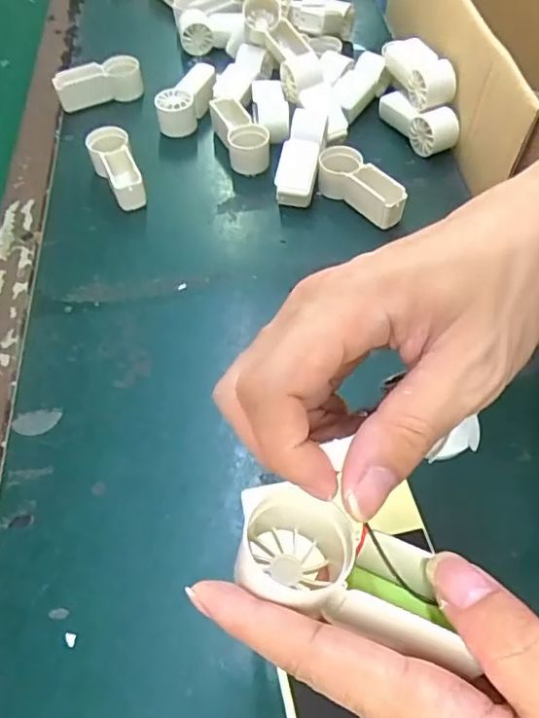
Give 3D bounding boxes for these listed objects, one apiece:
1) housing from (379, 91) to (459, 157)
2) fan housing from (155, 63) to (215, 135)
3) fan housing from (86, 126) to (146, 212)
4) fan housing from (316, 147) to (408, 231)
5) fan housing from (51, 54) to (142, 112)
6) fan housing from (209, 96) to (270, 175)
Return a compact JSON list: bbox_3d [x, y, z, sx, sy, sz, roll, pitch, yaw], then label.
[{"bbox_3d":[0.145,-0.238,0.555,0.027,0.044,0.094,-24,58,-14],"label":"housing"},{"bbox_3d":[-0.084,-0.273,0.589,0.037,0.034,0.089,23,73,17],"label":"fan housing"},{"bbox_3d":[-0.144,-0.179,0.531,0.040,0.035,0.091,-17,57,-9],"label":"fan housing"},{"bbox_3d":[0.081,-0.155,0.508,0.038,0.035,0.091,-28,59,-16],"label":"fan housing"},{"bbox_3d":[-0.186,-0.302,0.617,0.091,0.032,0.041,-19,57,-11],"label":"fan housing"},{"bbox_3d":[-0.029,-0.224,0.561,0.042,0.035,0.094,-15,56,-8],"label":"fan housing"}]

